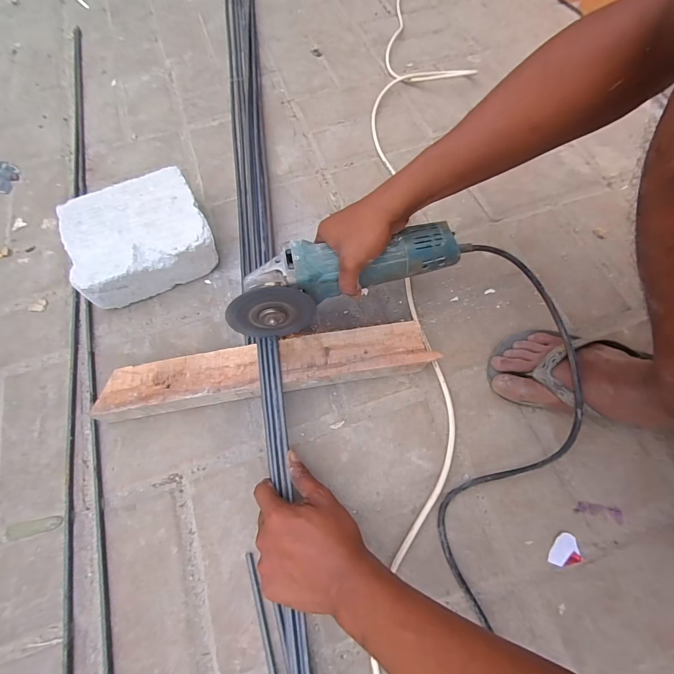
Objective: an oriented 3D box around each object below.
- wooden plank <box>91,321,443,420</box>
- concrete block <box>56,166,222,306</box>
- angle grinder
[{"bbox_3d":[-0.088,0.044,0.470,0.400,0.043,0.066,-10,64,-2],"label":"wooden plank"},{"bbox_3d":[-0.289,-0.147,0.551,0.183,0.079,0.163,-25,66,-9],"label":"concrete block"},{"bbox_3d":[0.006,-0.076,0.438,0.274,0.086,0.075,-17,65,-2],"label":"angle grinder"}]

